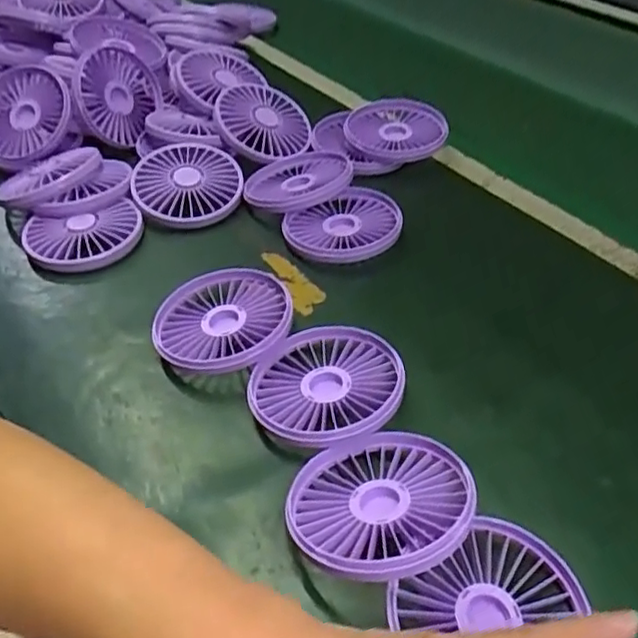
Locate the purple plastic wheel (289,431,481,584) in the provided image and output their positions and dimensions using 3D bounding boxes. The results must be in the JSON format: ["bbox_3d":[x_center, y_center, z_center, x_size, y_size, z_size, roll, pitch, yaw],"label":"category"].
[{"bbox_3d":[0.029,0.089,0.311,0.086,0.016,0.084,-10,26,5],"label":"purple plastic wheel"}]

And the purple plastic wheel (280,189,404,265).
[{"bbox_3d":[0.021,-0.070,0.492,0.083,0.019,0.075,-22,47,-21],"label":"purple plastic wheel"}]

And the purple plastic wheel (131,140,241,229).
[{"bbox_3d":[-0.108,-0.111,0.531,0.087,0.015,0.087,1,58,-1],"label":"purple plastic wheel"}]

